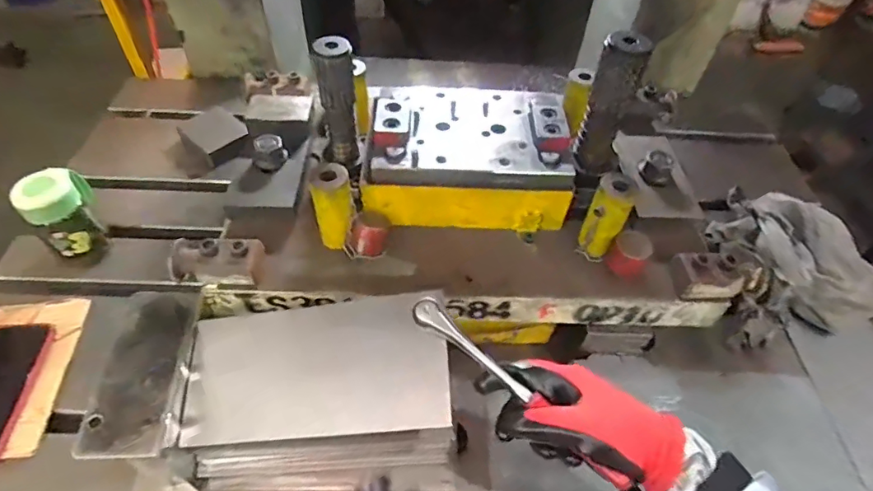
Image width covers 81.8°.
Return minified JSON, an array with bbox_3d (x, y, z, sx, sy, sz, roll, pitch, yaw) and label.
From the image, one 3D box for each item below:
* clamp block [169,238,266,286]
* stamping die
[{"bbox_3d":[-0.230,0.014,0.525,0.094,0.043,0.049,6,50,2],"label":"clamp block"},{"bbox_3d":[0.053,-0.135,0.573,0.354,0.173,0.240,0,50,-2],"label":"stamping die"}]

